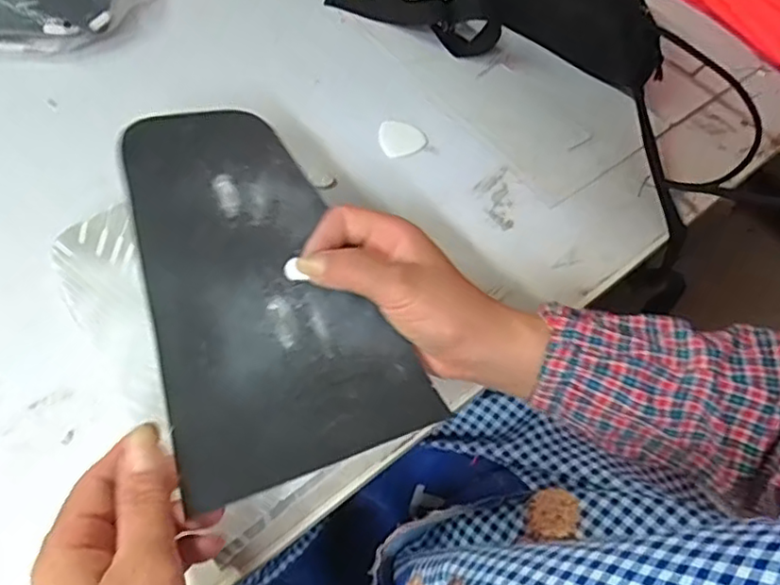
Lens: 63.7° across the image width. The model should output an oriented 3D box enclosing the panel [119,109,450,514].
[{"bbox_3d":[-0.078,-0.014,0.353,0.130,0.008,0.237,-15,63,-27],"label":"panel"}]

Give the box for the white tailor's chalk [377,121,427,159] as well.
[{"bbox_3d":[0.009,-0.135,0.558,0.043,0.004,0.043,2,60,-3],"label":"white tailor's chalk"}]

